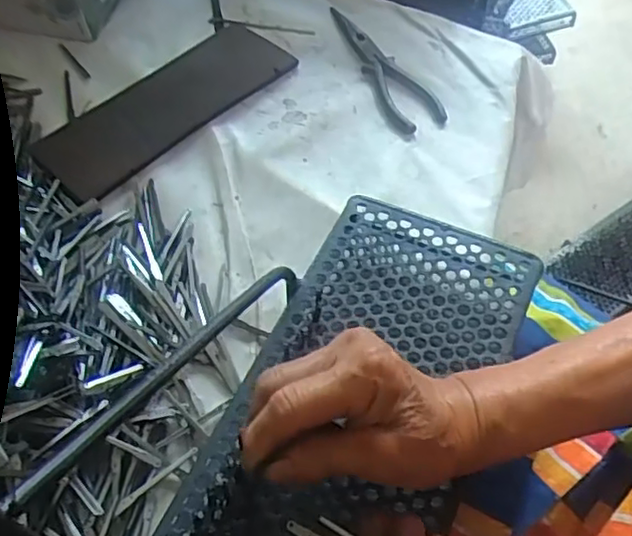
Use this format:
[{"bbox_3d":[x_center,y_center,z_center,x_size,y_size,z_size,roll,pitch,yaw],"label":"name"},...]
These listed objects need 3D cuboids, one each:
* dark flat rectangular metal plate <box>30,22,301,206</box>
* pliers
[{"bbox_3d":[-0.142,-0.158,0.618,0.098,0.017,0.260,39,63,21],"label":"dark flat rectangular metal plate"},{"bbox_3d":[0.073,-0.208,0.655,0.057,0.009,0.197,-13,58,-11],"label":"pliers"}]

